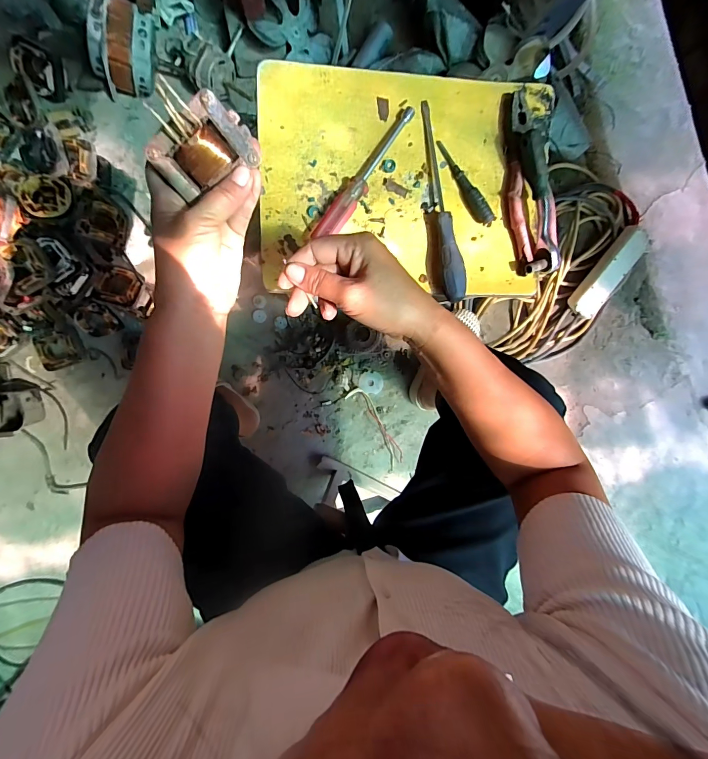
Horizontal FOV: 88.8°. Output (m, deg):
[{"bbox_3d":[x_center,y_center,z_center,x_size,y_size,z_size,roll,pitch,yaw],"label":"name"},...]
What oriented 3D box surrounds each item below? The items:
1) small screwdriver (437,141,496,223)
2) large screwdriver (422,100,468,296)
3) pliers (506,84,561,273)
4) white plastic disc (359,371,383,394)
[{"bbox_3d":[0.128,-0.226,0.418,0.020,0.016,0.104,-39,98,-1],"label":"small screwdriver"},{"bbox_3d":[0.098,-0.196,0.406,0.026,0.019,0.215,-13,97,-5],"label":"large screwdriver"},{"bbox_3d":[0.209,-0.229,0.413,0.054,0.033,0.204,-5,96,-6],"label":"pliers"},{"bbox_3d":[0.042,0.008,0.885,0.057,0.005,0.054,-1,96,-6],"label":"white plastic disc"}]

